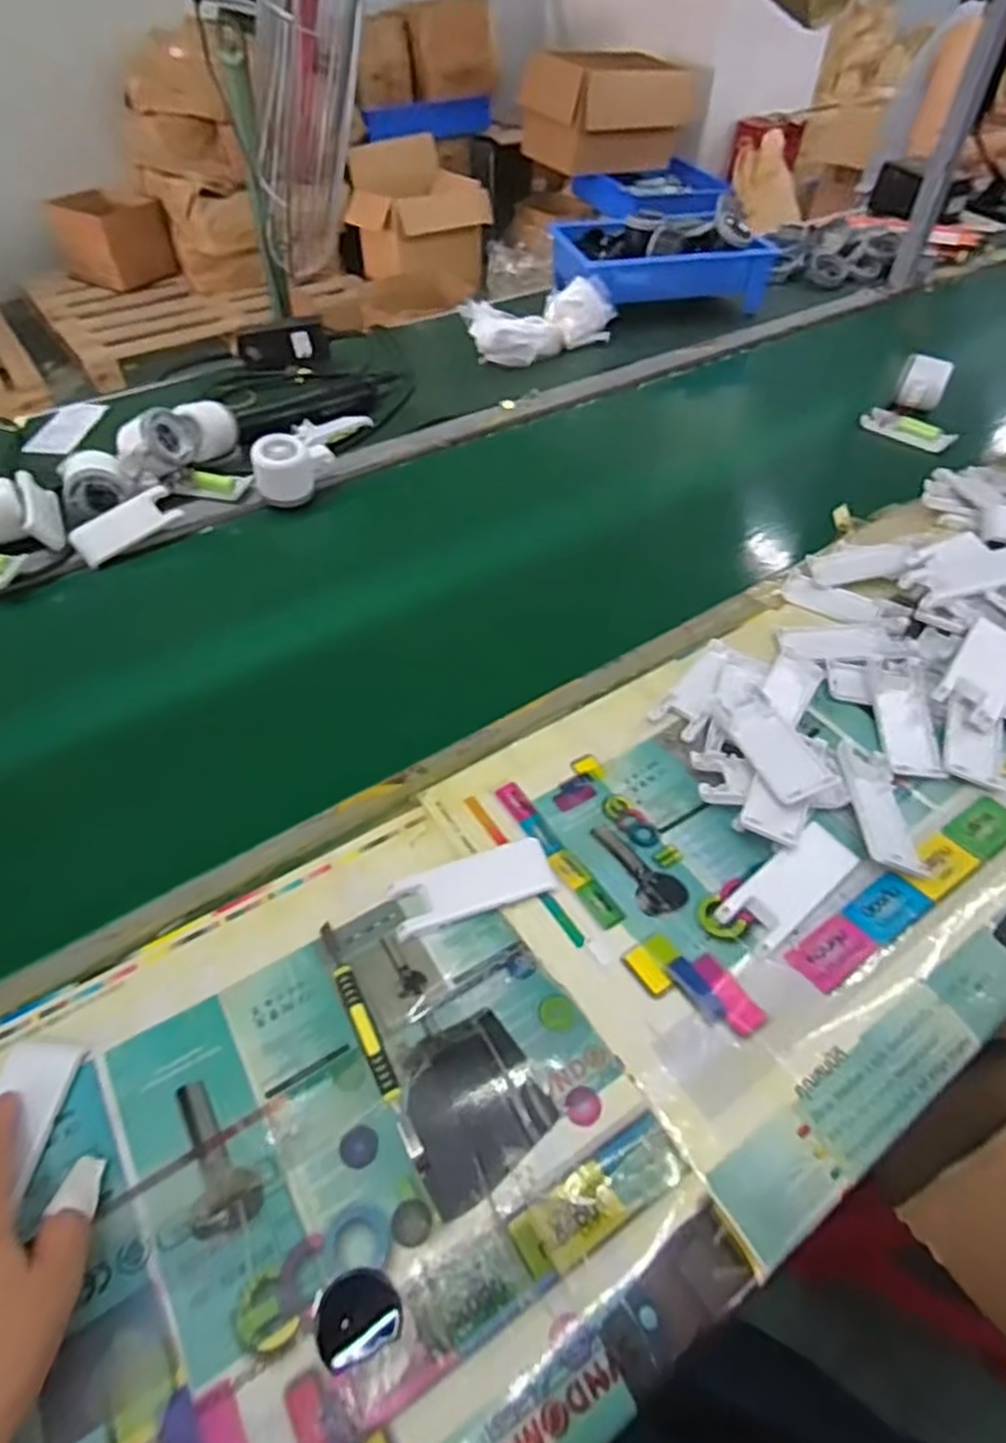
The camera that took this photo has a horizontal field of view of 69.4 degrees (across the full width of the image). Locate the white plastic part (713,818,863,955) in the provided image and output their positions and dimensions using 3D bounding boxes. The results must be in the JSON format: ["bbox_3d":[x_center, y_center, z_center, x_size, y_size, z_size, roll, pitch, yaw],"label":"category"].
[{"bbox_3d":[0.182,0.104,0.461,0.099,0.011,0.038,-32,56,-25],"label":"white plastic part"}]

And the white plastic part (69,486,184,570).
[{"bbox_3d":[-0.375,-0.196,0.728,0.105,0.038,0.026,-39,18,-20],"label":"white plastic part"}]

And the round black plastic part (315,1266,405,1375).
[{"bbox_3d":[-0.065,0.267,0.327,0.038,0.004,0.032,-20,52,-13],"label":"round black plastic part"}]

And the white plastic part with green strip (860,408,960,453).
[{"bbox_3d":[0.502,-0.361,0.905,0.108,0.034,0.026,25,53,20],"label":"white plastic part with green strip"}]

